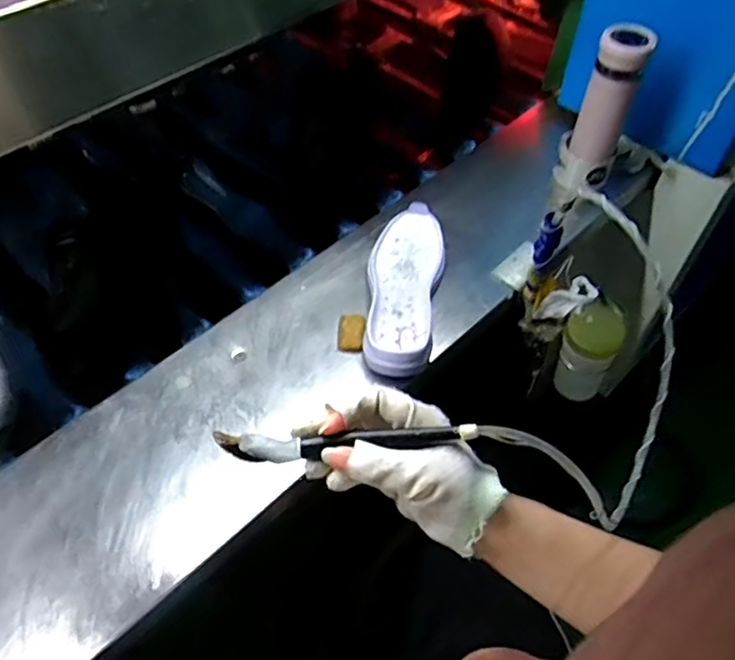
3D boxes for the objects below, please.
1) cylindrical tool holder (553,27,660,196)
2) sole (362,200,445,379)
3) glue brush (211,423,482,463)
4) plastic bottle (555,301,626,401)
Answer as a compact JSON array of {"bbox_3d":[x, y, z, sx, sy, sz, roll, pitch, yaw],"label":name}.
[{"bbox_3d":[0.340,-0.317,0.886,0.080,0.233,0.079,14,53,10],"label":"cylindrical tool holder"},{"bbox_3d":[0.047,-0.057,0.807,0.100,0.048,0.272,6,52,4],"label":"sole"},{"bbox_3d":[-0.013,0.071,0.388,0.164,0.024,0.015,-4,50,-2],"label":"glue brush"},{"bbox_3d":[0.322,0.033,0.886,0.074,0.141,0.080,0,52,0],"label":"plastic bottle"}]

